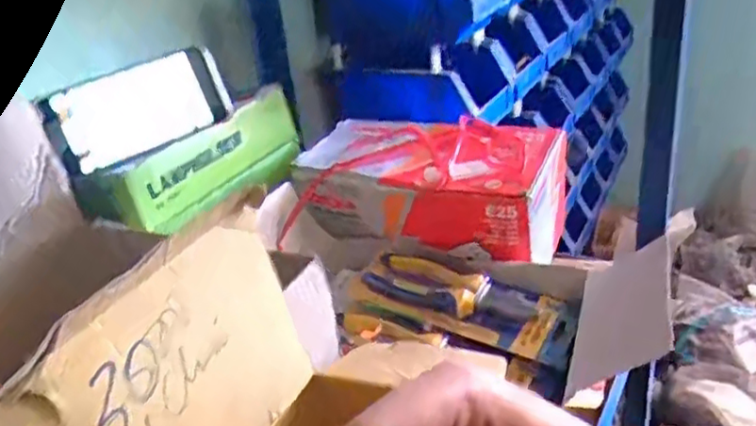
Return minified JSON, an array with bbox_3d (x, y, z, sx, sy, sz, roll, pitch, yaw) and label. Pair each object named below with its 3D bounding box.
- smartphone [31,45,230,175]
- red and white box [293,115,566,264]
[{"bbox_3d":[-0.220,-0.097,0.625,0.161,0.073,0.015,-26,20,-23],"label":"smartphone"},{"bbox_3d":[0.056,-0.023,0.705,0.260,0.114,0.144,5,30,21],"label":"red and white box"}]

